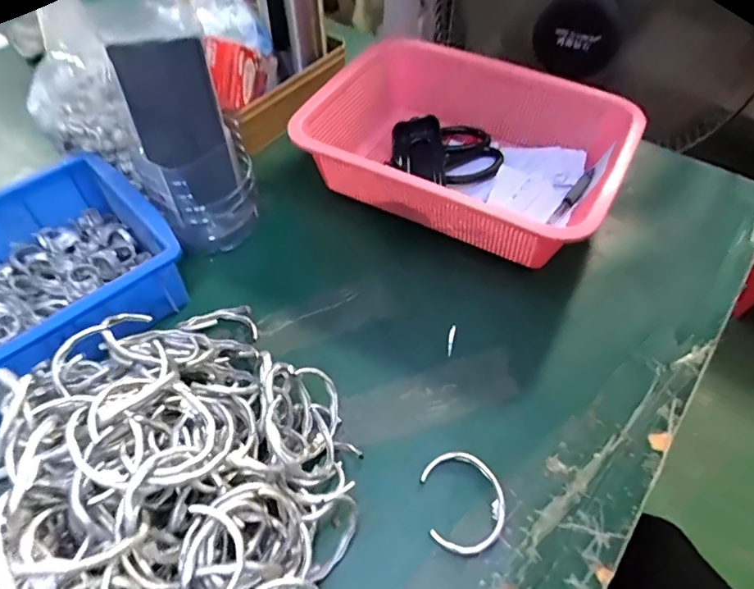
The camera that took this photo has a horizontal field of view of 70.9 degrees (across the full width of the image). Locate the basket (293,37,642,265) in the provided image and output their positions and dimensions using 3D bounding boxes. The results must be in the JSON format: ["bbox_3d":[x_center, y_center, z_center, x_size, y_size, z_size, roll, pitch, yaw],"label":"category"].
[{"bbox_3d":[0.088,-0.142,0.536,0.295,0.094,0.203,26,56,19],"label":"basket"}]

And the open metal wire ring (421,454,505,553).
[{"bbox_3d":[0.061,0.142,0.367,0.054,0.004,0.067,-5,52,-5],"label":"open metal wire ring"}]

